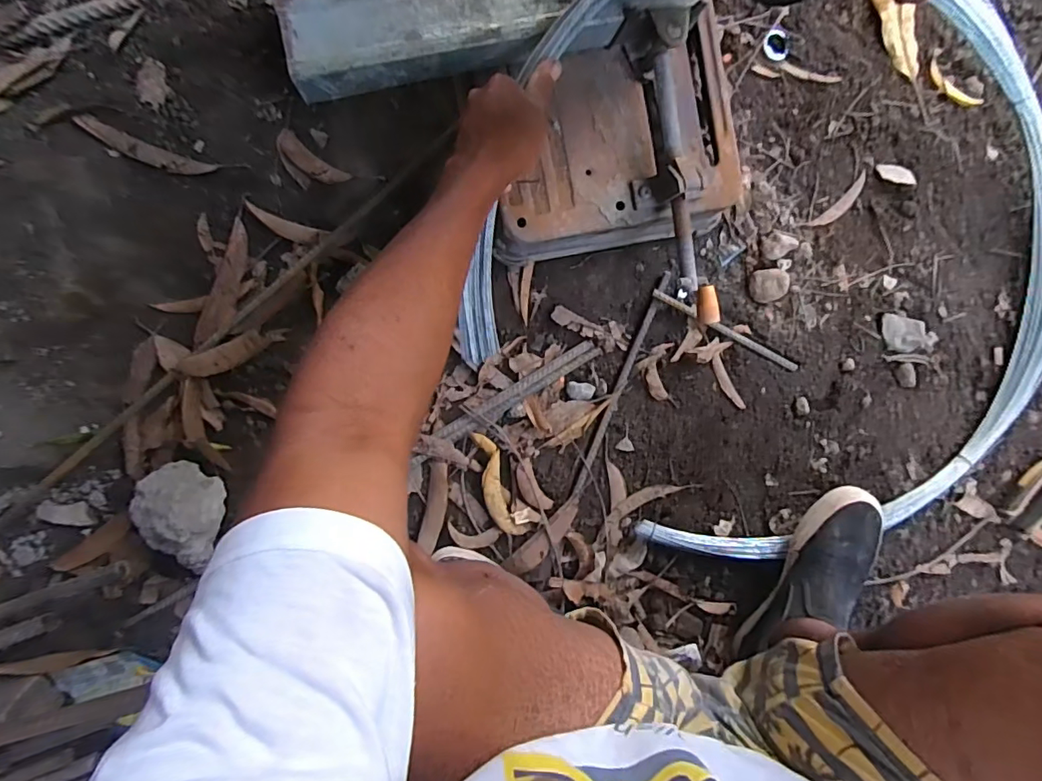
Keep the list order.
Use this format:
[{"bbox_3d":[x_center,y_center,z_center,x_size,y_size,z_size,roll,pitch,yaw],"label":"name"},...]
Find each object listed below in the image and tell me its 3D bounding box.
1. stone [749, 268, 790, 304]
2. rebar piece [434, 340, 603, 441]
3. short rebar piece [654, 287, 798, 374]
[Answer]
[{"bbox_3d":[0.308,-0.128,0.632,0.045,0.019,0.039,-6,96,-4],"label":"stone"},{"bbox_3d":[-0.002,0.002,0.626,0.218,0.014,0.023,-31,97,-1],"label":"rebar piece"},{"bbox_3d":[0.251,-0.073,0.628,0.207,0.011,0.012,26,93,-7],"label":"short rebar piece"}]

